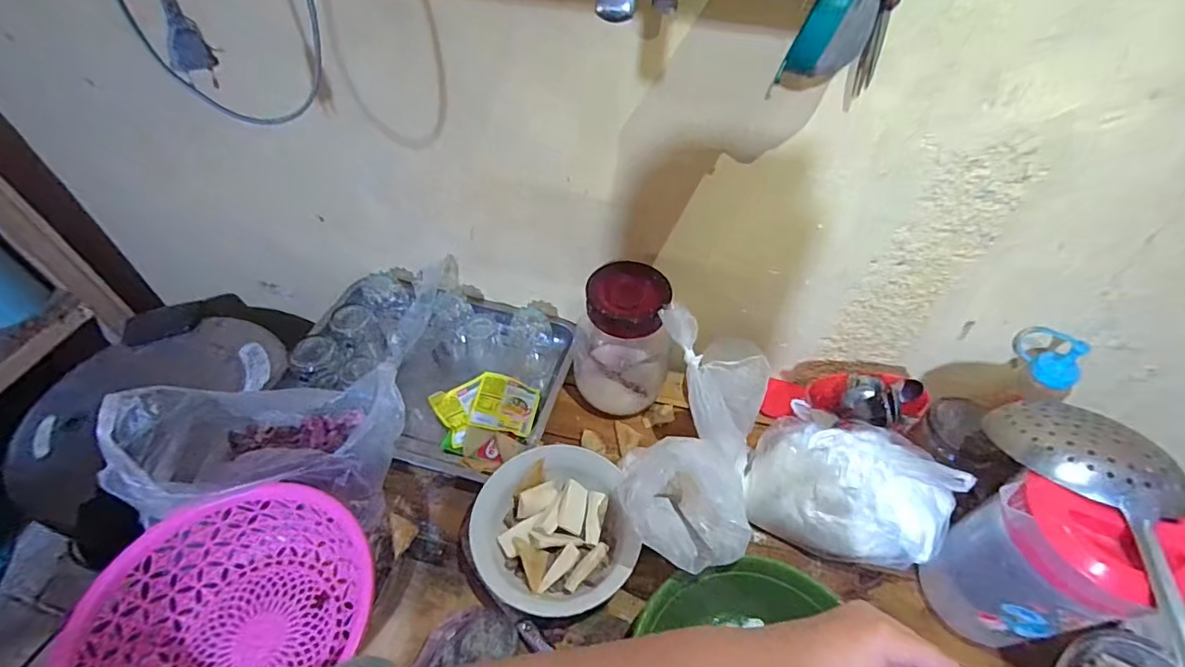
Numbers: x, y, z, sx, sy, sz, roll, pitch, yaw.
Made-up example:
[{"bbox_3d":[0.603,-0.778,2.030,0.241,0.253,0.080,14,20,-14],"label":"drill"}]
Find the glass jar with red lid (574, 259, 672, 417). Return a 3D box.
[{"bbox_3d":[0.040,0.013,0.710,0.121,0.192,0.099,6,49,2],"label":"glass jar with red lid"}]

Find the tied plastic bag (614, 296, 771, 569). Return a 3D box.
[{"bbox_3d":[0.112,0.122,0.568,0.140,0.177,0.229,18,51,11],"label":"tied plastic bag"}]

